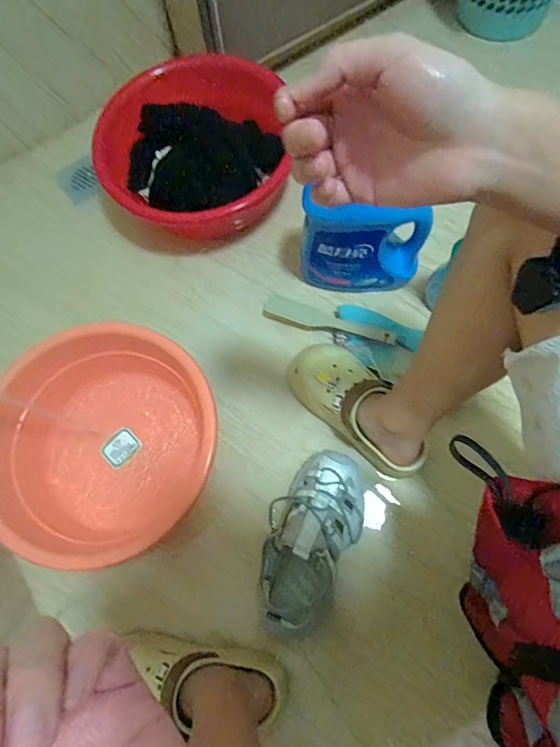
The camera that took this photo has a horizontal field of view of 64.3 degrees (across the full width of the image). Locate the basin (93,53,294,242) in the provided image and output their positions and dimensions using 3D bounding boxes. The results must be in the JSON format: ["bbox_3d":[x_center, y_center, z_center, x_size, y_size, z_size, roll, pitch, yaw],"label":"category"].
[{"bbox_3d":[-0.159,-0.400,0.820,0.277,0.170,0.330,30,75,11],"label":"basin"}]

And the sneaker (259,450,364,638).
[{"bbox_3d":[0.044,0.222,0.626,0.128,0.103,0.227,25,74,10],"label":"sneaker"}]

